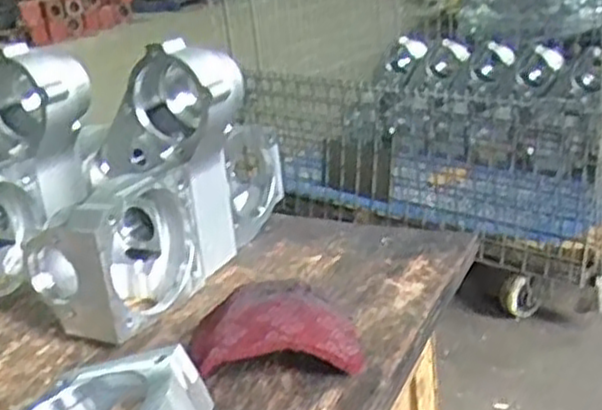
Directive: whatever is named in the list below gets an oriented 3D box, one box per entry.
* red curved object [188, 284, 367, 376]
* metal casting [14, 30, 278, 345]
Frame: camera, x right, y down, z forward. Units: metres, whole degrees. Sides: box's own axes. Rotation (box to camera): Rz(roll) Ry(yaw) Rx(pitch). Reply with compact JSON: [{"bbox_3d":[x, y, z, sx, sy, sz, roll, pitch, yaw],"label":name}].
[{"bbox_3d":[-0.032,0.147,0.886,0.194,0.059,0.150,-5,22,-1],"label":"red curved object"},{"bbox_3d":[-0.168,-0.046,1.060,0.152,0.305,0.451,8,25,30],"label":"metal casting"}]

